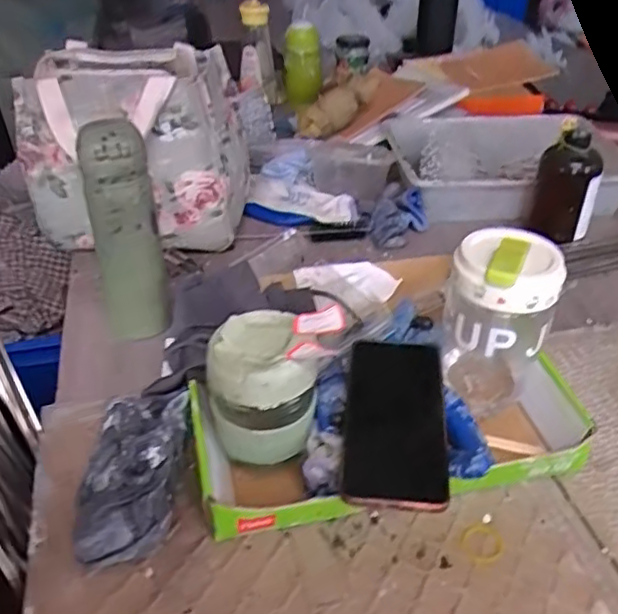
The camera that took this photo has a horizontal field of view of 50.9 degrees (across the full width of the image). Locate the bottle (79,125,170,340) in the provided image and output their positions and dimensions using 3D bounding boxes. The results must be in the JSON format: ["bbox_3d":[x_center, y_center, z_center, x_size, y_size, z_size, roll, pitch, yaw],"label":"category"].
[{"bbox_3d":[-0.180,-0.071,0.644,0.063,0.218,0.063,-7,36,-9],"label":"bottle"}]

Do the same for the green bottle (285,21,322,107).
[{"bbox_3d":[-0.013,-0.456,1.232,0.069,0.149,0.079,-1,36,1],"label":"green bottle"}]

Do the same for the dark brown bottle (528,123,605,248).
[{"bbox_3d":[0.316,-0.141,0.800,0.059,0.139,0.059,-14,38,-17],"label":"dark brown bottle"}]

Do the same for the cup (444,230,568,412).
[{"bbox_3d":[0.153,0.024,0.541,0.084,0.158,0.085,11,38,17],"label":"cup"}]

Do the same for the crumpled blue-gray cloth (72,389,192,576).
[{"bbox_3d":[-0.135,0.122,0.492,0.070,0.068,0.135,-1,36,1],"label":"crumpled blue-gray cloth"}]

